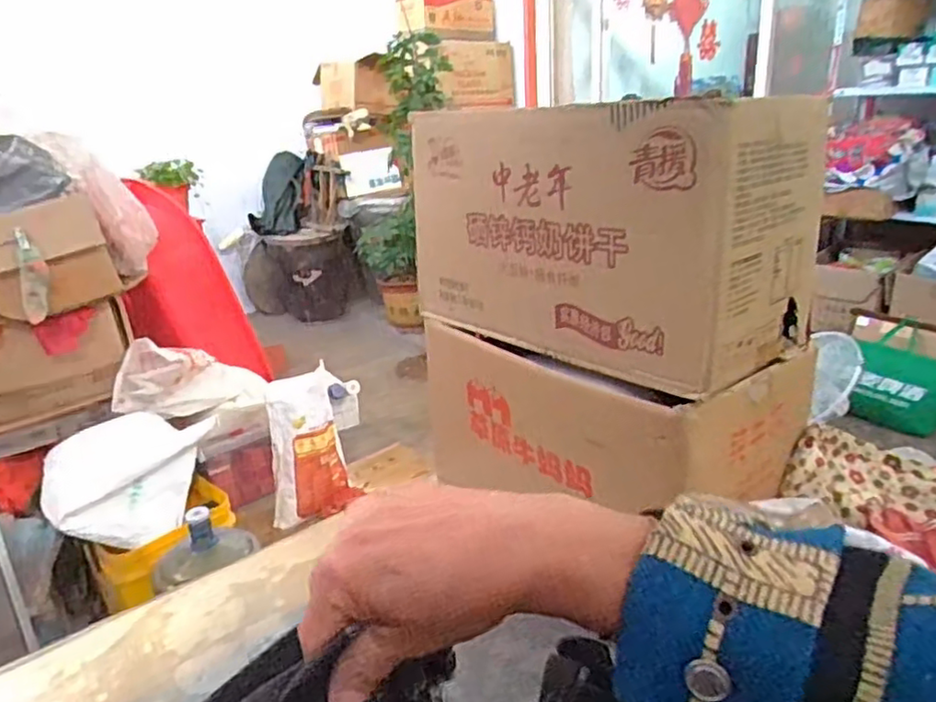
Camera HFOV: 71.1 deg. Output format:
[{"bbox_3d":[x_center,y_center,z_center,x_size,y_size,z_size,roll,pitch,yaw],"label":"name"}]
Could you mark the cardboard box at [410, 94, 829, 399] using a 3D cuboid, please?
[{"bbox_3d":[0.175,-0.175,0.893,0.251,0.289,0.504,-21,27,-37],"label":"cardboard box"}]

